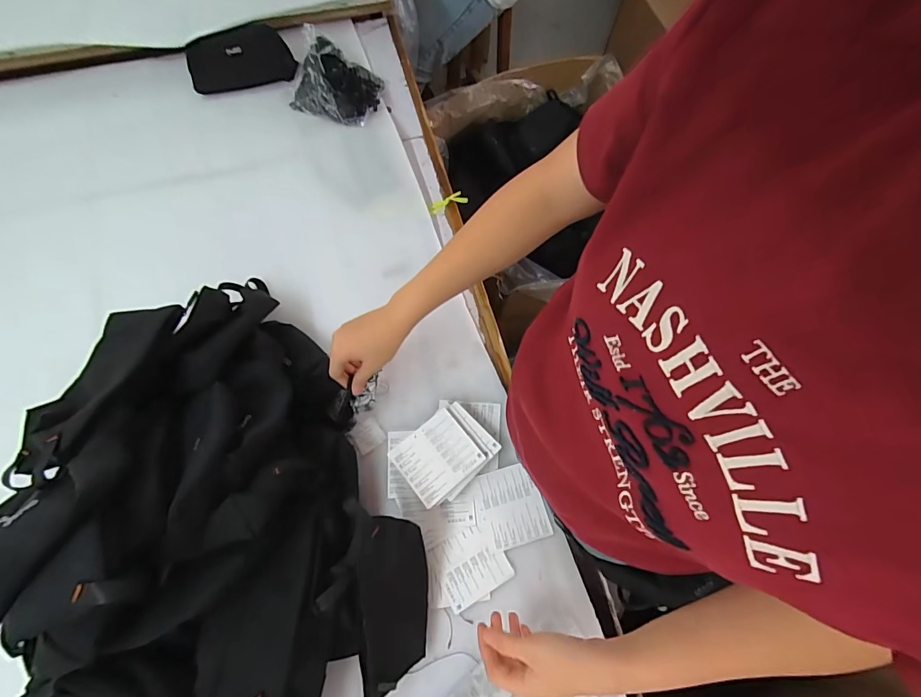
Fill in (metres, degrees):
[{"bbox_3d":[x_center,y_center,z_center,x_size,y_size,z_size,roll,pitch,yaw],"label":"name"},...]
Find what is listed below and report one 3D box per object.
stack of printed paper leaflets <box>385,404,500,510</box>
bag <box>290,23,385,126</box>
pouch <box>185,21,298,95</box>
[{"bbox_3d":[-0.021,0.144,0.559,0.122,0.030,0.101,-42,77,-12],"label":"stack of printed paper leaflets"},{"bbox_3d":[-0.230,-0.491,0.750,0.160,0.062,0.126,22,74,6],"label":"bag"},{"bbox_3d":[-0.409,-0.535,0.753,0.188,0.090,0.021,-11,38,0],"label":"pouch"}]

